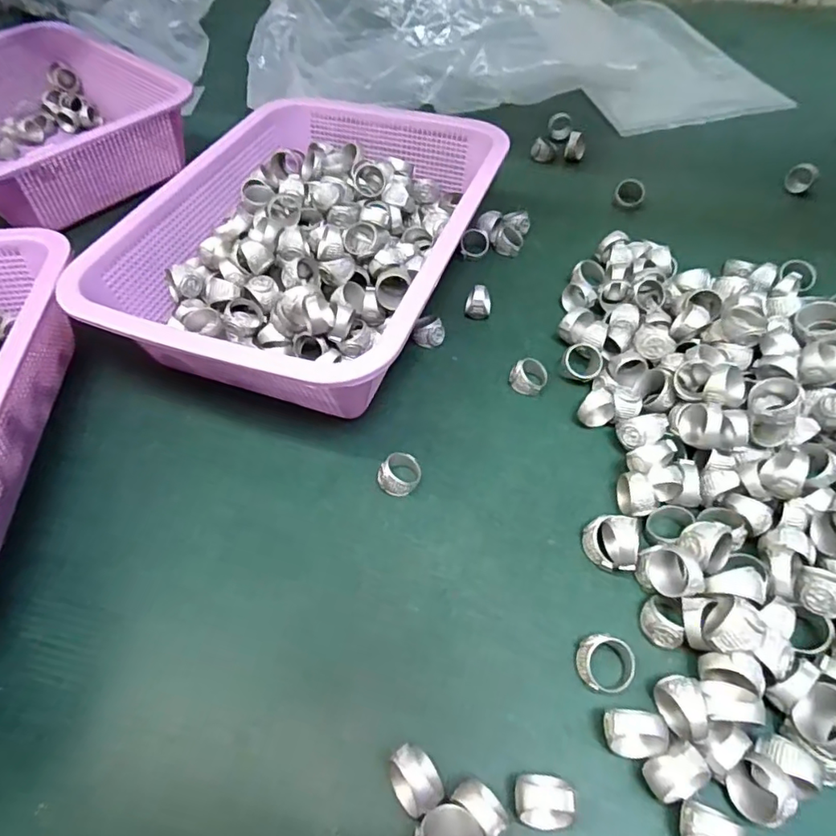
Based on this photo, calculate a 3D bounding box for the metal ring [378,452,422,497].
[{"bbox_3d":[-0.011,0.034,0.331,0.026,0.018,0.023,-4,55,0],"label":"metal ring"}]

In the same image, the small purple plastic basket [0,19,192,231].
[{"bbox_3d":[-0.381,-0.293,0.543,0.283,0.078,0.218,37,62,25],"label":"small purple plastic basket"}]

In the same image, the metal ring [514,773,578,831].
[{"bbox_3d":[0.052,0.161,0.230,0.024,0.017,0.019,10,54,9],"label":"metal ring"}]

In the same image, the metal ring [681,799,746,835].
[{"bbox_3d":[0.117,0.167,0.220,0.021,0.020,0.019,9,54,8],"label":"metal ring"}]

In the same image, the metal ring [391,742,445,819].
[{"bbox_3d":[-0.001,0.153,0.232,0.020,0.023,0.024,-24,56,-16],"label":"metal ring"}]

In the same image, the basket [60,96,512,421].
[{"bbox_3d":[-0.071,-0.140,0.423,0.224,0.083,0.294,16,55,13],"label":"basket"}]

